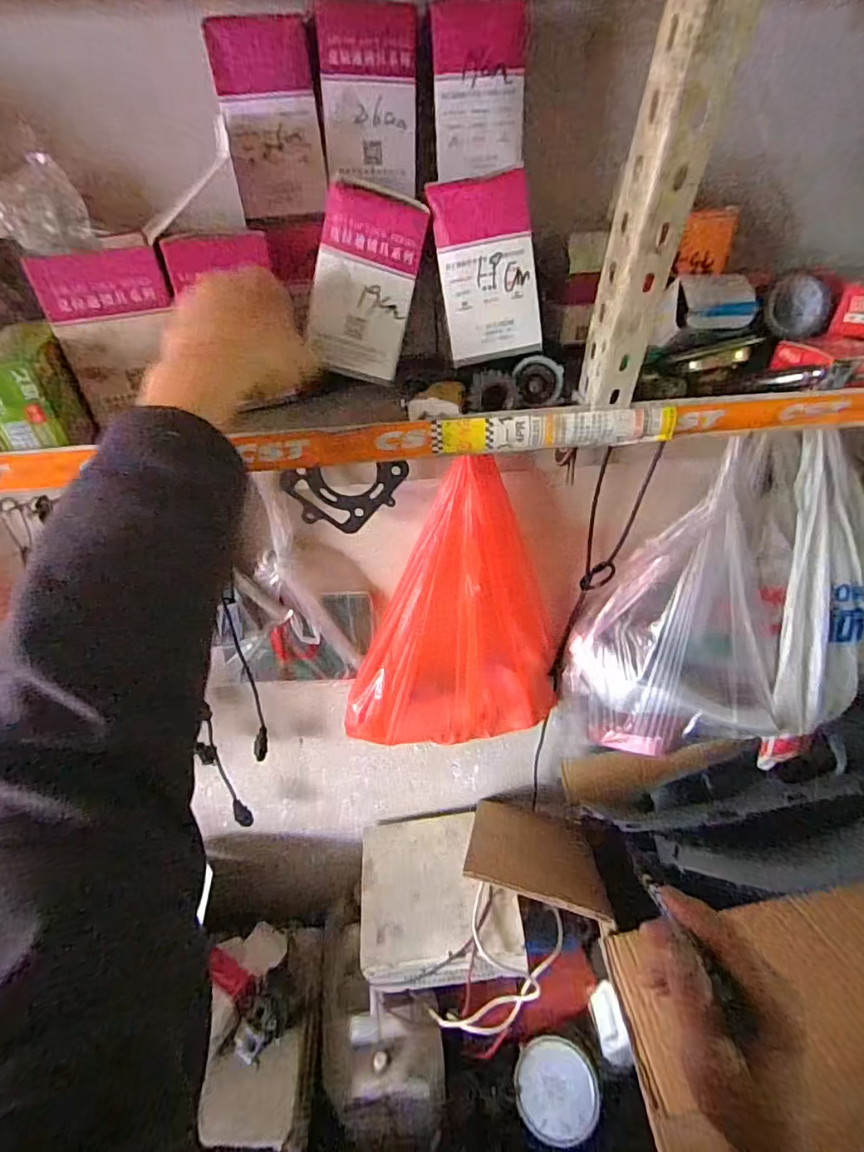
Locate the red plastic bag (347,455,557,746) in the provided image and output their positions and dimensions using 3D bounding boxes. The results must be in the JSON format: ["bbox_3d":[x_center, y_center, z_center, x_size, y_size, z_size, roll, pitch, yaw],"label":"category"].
[{"bbox_3d":[0.028,0.059,0.707,0.301,0.389,0.069,-8,34,-10],"label":"red plastic bag"}]

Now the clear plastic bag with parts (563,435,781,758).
[{"bbox_3d":[0.316,0.061,0.686,0.236,0.359,0.151,-4,34,-4],"label":"clear plastic bag with parts"}]

